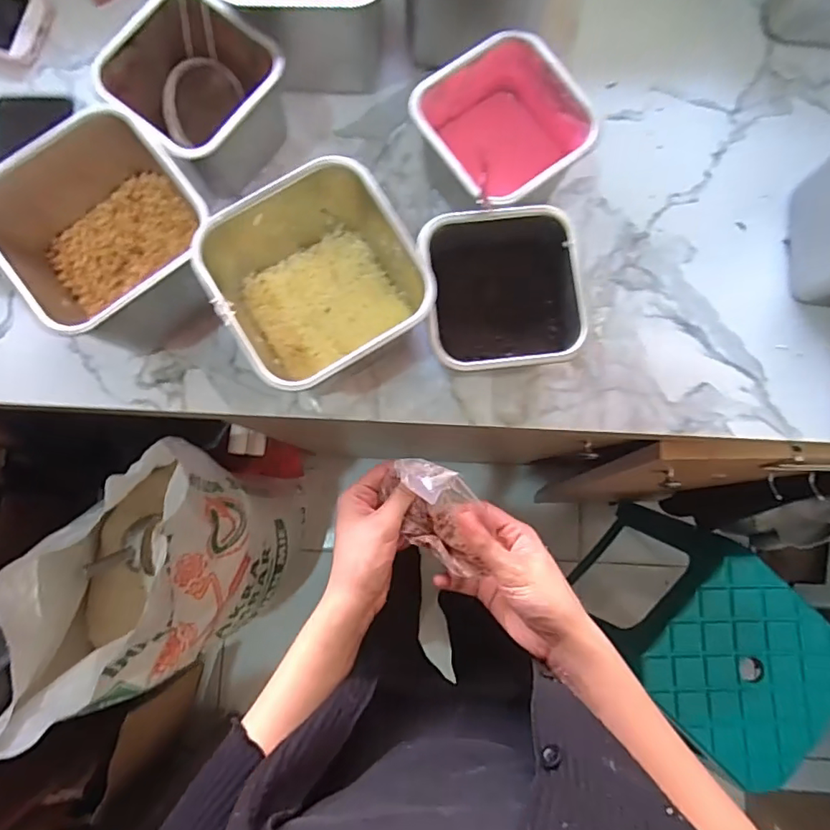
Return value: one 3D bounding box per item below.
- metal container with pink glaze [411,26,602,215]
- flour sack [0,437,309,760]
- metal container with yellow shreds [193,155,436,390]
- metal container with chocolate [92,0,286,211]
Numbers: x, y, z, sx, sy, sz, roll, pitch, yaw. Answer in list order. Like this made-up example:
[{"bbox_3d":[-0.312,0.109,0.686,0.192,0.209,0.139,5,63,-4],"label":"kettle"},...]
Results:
[{"bbox_3d":[0.069,-0.219,0.453,0.116,0.099,0.115,-33,84,-4],"label":"metal container with pink glaze"},{"bbox_3d":[-0.378,0.242,0.836,0.352,0.474,0.275,-31,84,-4],"label":"flour sack"},{"bbox_3d":[-0.070,-0.092,0.427,0.132,0.116,0.134,-33,84,-4],"label":"metal container with yellow shreds"},{"bbox_3d":[-0.175,-0.261,0.457,0.114,0.094,0.116,42,85,4],"label":"metal container with chocolate"}]

